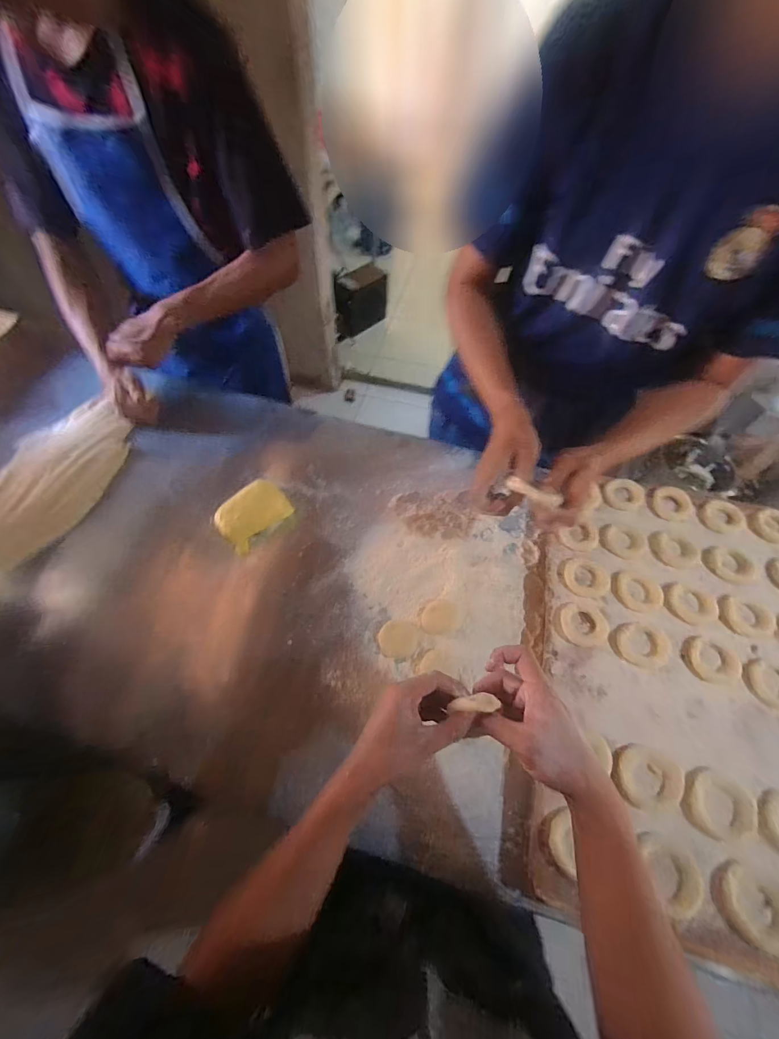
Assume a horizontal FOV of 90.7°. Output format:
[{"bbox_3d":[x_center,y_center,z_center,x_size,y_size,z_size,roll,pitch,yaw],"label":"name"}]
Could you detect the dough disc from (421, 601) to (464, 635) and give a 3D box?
[{"bbox_3d":[0.079,0.145,0.569,0.058,0.009,0.049,8,59,1],"label":"dough disc"}]

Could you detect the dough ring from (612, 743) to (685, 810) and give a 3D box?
[{"bbox_3d":[0.304,0.302,0.454,0.083,0.018,0.063,2,59,-2],"label":"dough ring"}]

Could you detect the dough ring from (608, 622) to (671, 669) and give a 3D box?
[{"bbox_3d":[0.347,0.173,0.535,0.079,0.009,0.058,11,59,4],"label":"dough ring"}]

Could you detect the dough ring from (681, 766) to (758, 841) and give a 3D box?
[{"bbox_3d":[0.377,0.325,0.438,0.076,0.011,0.069,27,61,13],"label":"dough ring"}]

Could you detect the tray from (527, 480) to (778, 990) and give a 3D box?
[{"bbox_3d":[0.426,0.196,0.521,0.409,0.035,0.581,15,59,6],"label":"tray"}]

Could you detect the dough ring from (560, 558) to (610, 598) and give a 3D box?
[{"bbox_3d":[0.297,0.087,0.584,0.067,0.011,0.064,1,59,-2],"label":"dough ring"}]

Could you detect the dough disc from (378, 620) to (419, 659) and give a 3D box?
[{"bbox_3d":[0.013,0.174,0.560,0.056,0.004,0.052,1,59,-2],"label":"dough disc"}]

